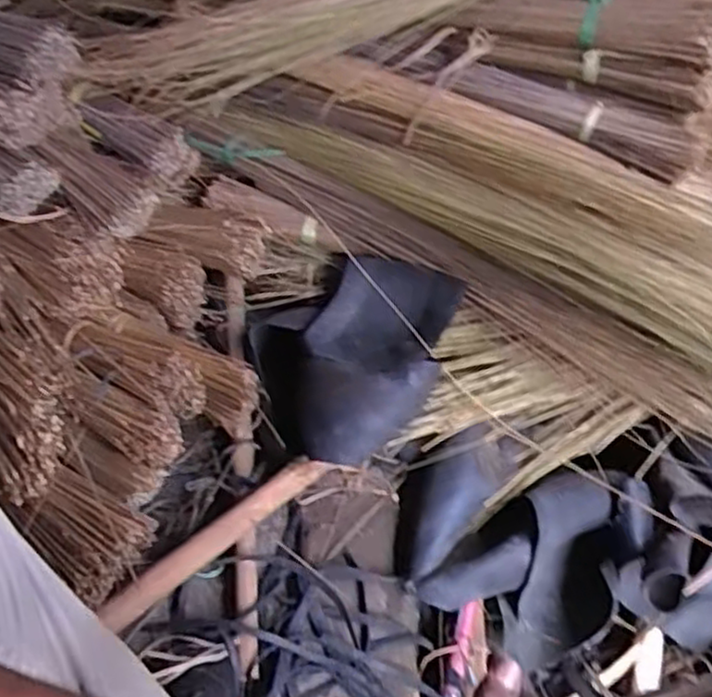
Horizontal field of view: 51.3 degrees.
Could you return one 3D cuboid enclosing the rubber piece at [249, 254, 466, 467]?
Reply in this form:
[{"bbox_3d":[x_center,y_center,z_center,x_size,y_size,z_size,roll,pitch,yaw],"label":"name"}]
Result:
[{"bbox_3d":[0.003,0.000,0.872,0.243,0.088,0.242,1,49,-1],"label":"rubber piece"}]

